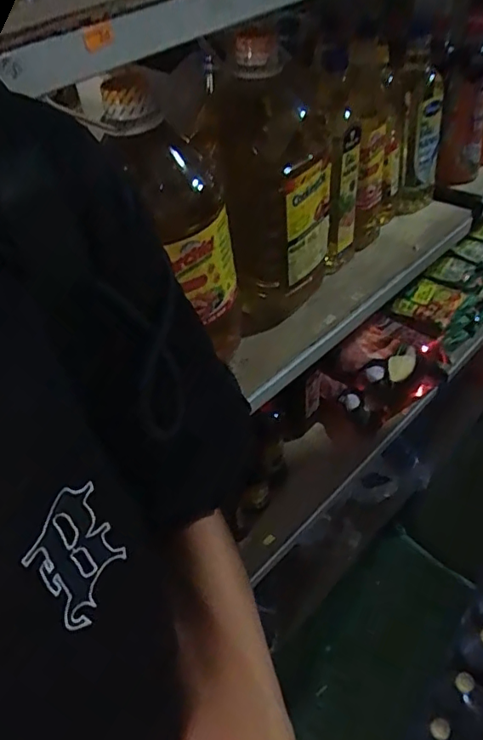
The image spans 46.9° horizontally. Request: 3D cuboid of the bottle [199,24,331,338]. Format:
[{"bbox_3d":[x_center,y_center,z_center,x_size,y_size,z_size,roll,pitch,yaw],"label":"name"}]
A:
[{"bbox_3d":[0.038,-0.233,0.713,0.144,0.349,0.141,-1,43,5],"label":"bottle"}]

